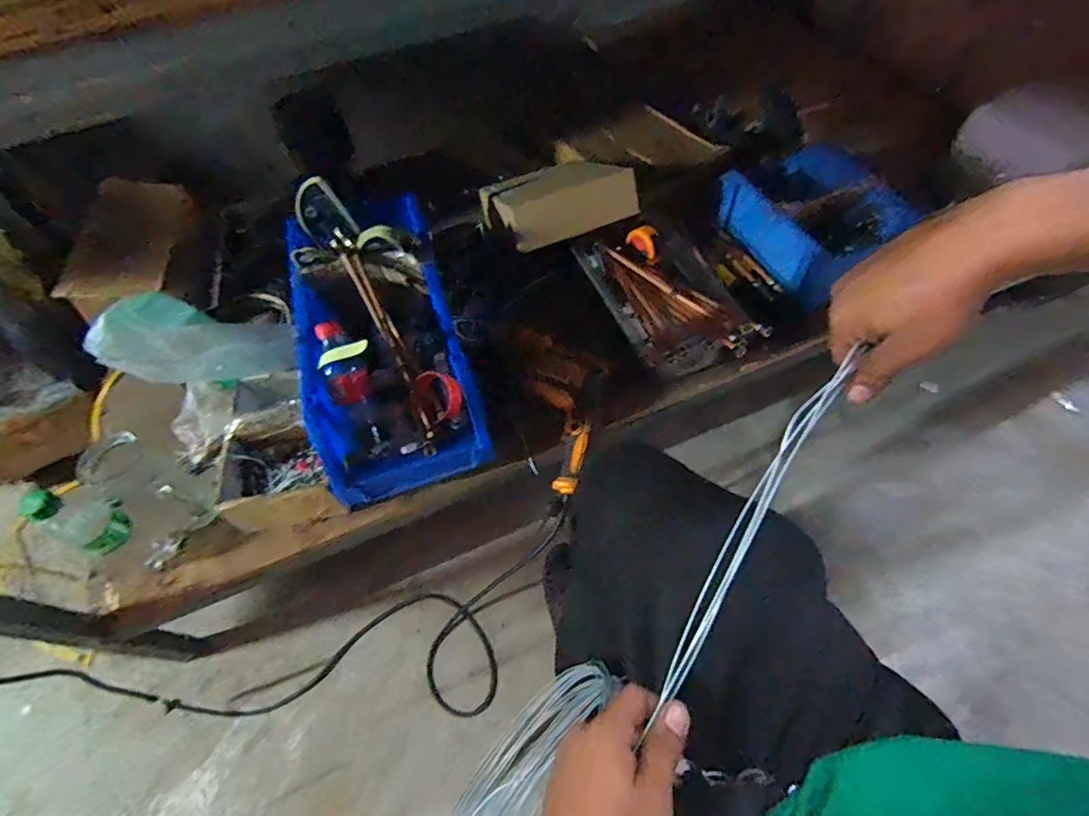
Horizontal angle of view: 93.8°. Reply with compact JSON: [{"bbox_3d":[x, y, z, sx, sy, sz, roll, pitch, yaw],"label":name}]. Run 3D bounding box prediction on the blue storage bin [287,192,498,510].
[{"bbox_3d":[-0.238,-0.109,0.730,0.206,0.144,0.433,-18,59,-8],"label":"blue storage bin"}]

